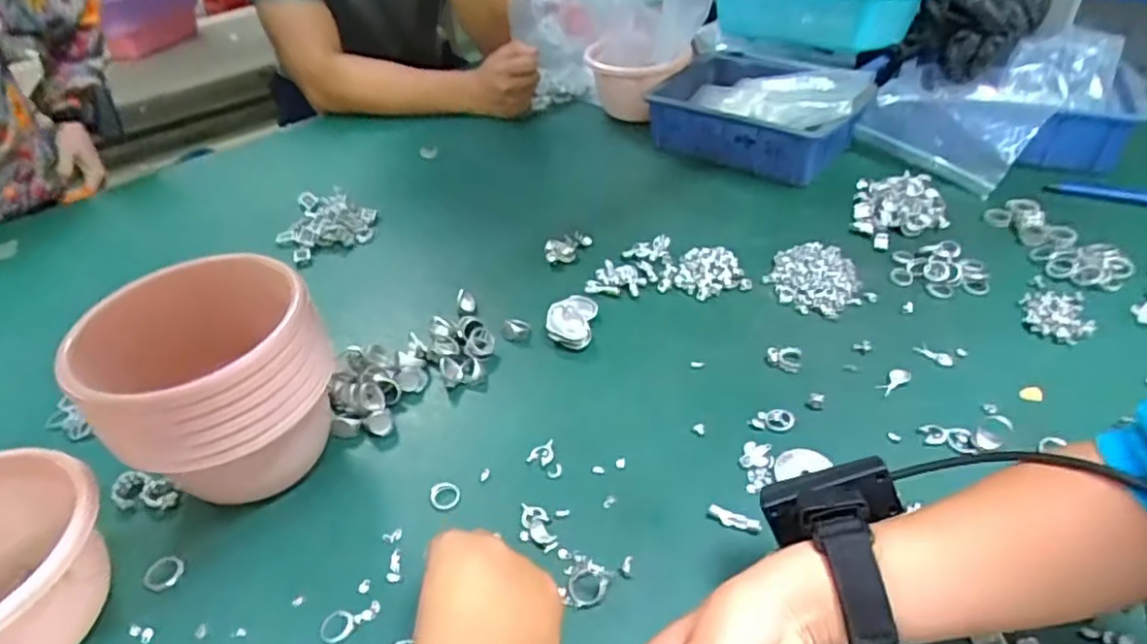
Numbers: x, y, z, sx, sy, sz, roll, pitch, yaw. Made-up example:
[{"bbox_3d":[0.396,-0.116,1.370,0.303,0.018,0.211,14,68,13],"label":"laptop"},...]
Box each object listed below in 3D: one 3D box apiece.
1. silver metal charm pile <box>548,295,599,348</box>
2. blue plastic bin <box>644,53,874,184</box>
[{"bbox_3d":[-0.001,-0.003,0.618,0.042,0.021,0.067,2,40,10],"label":"silver metal charm pile"},{"bbox_3d":[0.241,-0.278,0.863,0.254,0.081,0.198,18,45,26],"label":"blue plastic bin"}]

